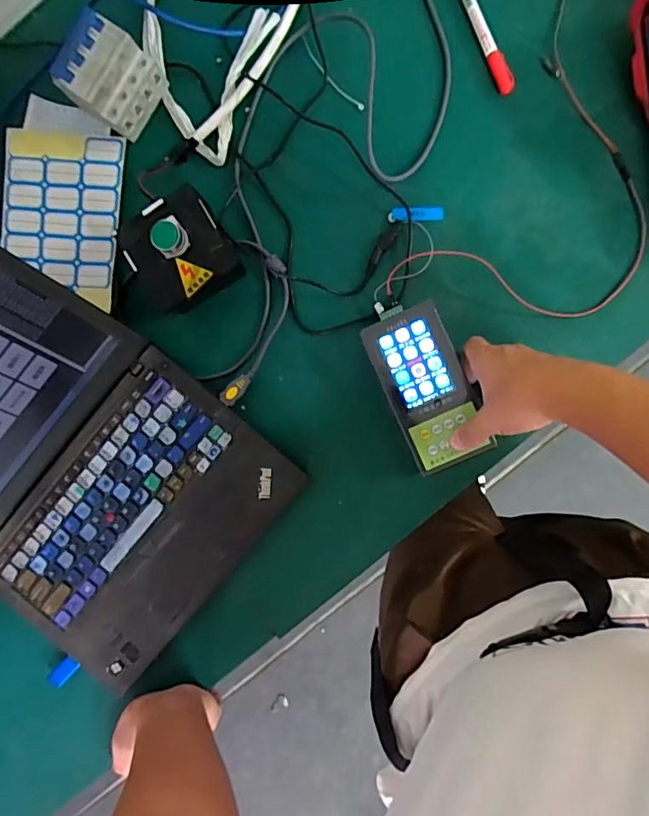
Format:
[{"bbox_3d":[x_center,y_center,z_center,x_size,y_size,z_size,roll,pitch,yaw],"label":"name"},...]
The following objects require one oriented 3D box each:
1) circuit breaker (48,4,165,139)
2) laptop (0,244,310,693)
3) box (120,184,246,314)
[{"bbox_3d":[-0.212,-0.325,0.504,0.077,0.066,0.077,36,93,3],"label":"circuit breaker"},{"bbox_3d":[-0.251,0.074,0.466,0.349,0.154,0.305,39,93,3],"label":"laptop"},{"bbox_3d":[-0.140,-0.145,0.494,0.104,0.074,0.092,-31,88,4],"label":"box"}]

